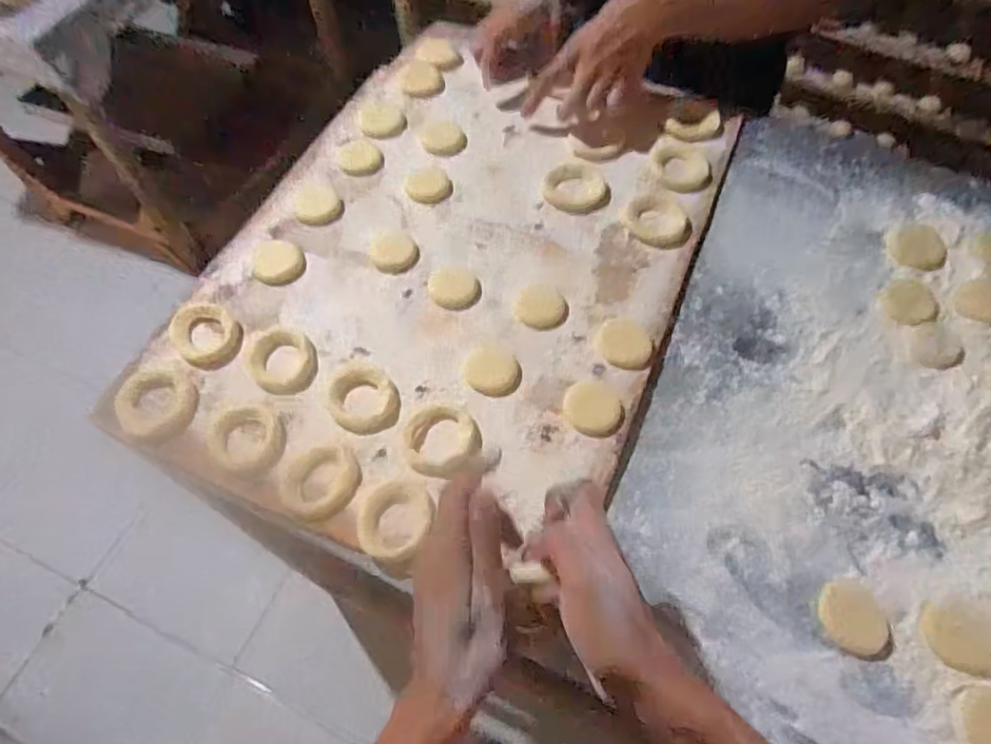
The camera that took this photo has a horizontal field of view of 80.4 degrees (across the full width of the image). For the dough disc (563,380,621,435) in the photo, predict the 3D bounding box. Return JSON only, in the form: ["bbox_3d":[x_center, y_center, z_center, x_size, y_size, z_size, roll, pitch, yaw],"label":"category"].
[{"bbox_3d":[0.081,0.029,0.489,0.048,0.004,0.044,0,60,0],"label":"dough disc"}]

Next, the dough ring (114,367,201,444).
[{"bbox_3d":[-0.283,0.023,0.487,0.057,0.016,0.072,-31,65,-16],"label":"dough ring"}]

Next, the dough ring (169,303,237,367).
[{"bbox_3d":[-0.260,-0.036,0.524,0.053,0.014,0.064,-37,67,-19],"label":"dough ring"}]

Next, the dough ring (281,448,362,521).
[{"bbox_3d":[-0.138,0.087,0.467,0.060,0.010,0.054,-35,66,-18],"label":"dough ring"}]

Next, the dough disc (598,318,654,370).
[{"bbox_3d":[0.116,-0.026,0.524,0.047,0.004,0.052,7,60,6],"label":"dough disc"}]

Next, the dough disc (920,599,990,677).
[{"bbox_3d":[0.332,0.188,0.417,0.050,0.005,0.047,0,60,0],"label":"dough disc"}]

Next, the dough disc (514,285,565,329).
[{"bbox_3d":[0.041,-0.061,0.542,0.045,0.004,0.045,0,60,0],"label":"dough disc"}]

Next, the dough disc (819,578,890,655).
[{"bbox_3d":[0.259,0.175,0.423,0.048,0.008,0.049,0,60,0],"label":"dough disc"}]

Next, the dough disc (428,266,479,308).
[{"bbox_3d":[-0.039,-0.081,0.552,0.046,0.004,0.043,2,60,1],"label":"dough disc"}]

